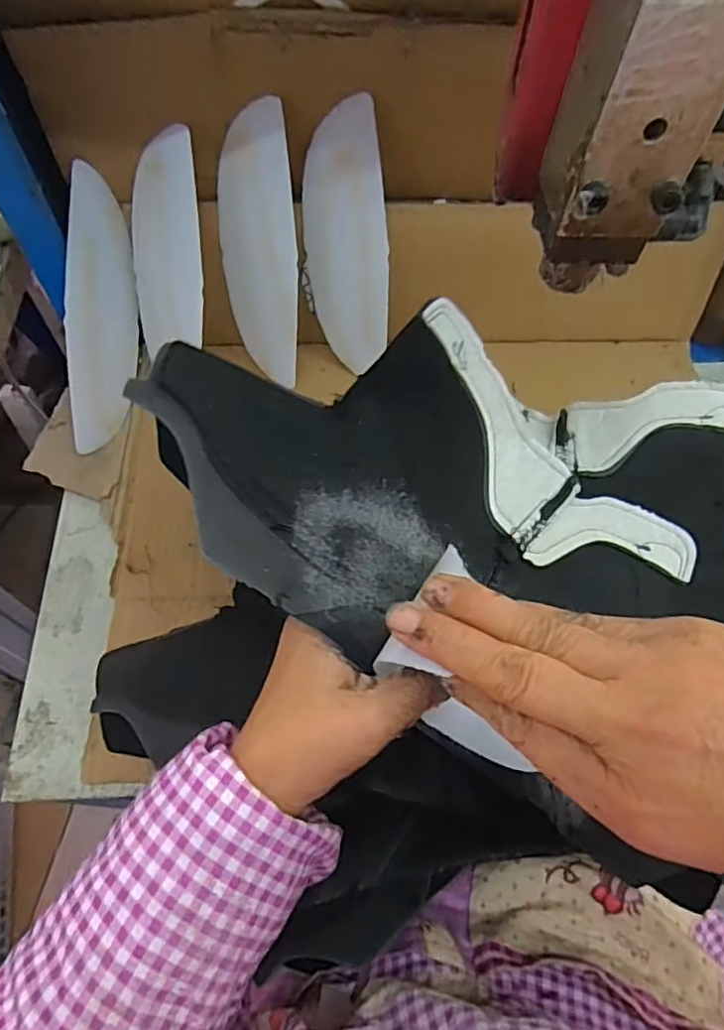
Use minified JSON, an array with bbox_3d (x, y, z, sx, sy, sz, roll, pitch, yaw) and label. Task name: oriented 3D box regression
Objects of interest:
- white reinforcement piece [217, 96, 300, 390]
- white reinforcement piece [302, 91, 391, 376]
[{"bbox_3d":[-0.087,-0.217,0.505,0.072,0.208,0.009,17,38,19],"label":"white reinforcement piece"},{"bbox_3d":[-0.013,-0.222,0.508,0.072,0.204,0.007,10,37,15],"label":"white reinforcement piece"}]

